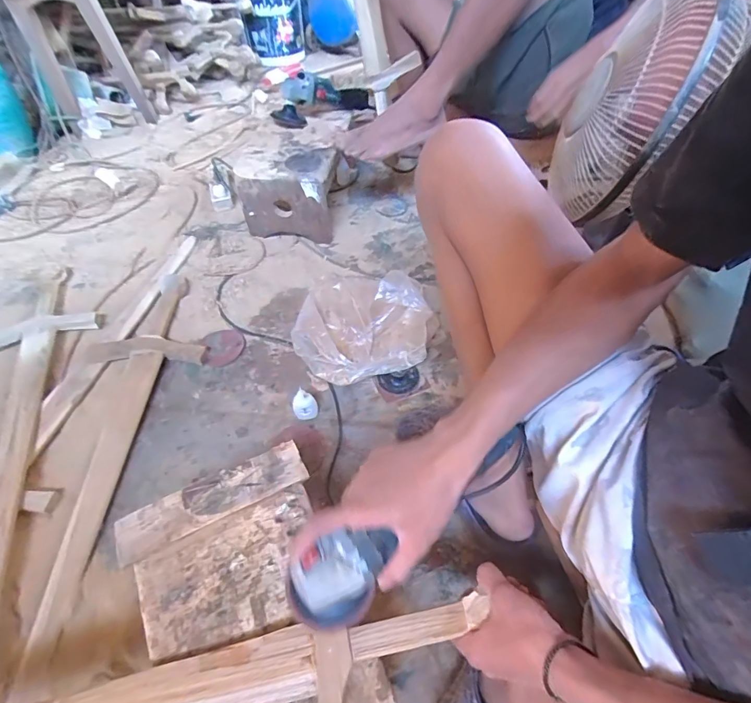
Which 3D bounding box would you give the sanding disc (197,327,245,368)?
[{"bbox_3d":[-0.329,-0.011,0.902,0.088,0.009,0.098,-18,54,-14],"label":"sanding disc"}]

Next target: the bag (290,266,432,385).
[{"bbox_3d":[-0.031,-0.062,0.859,0.262,0.124,0.229,-4,52,-4],"label":"bag"}]

